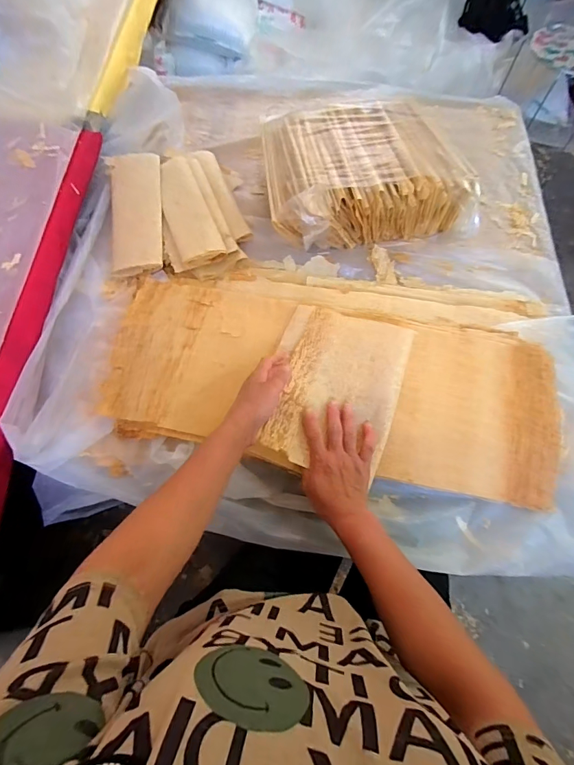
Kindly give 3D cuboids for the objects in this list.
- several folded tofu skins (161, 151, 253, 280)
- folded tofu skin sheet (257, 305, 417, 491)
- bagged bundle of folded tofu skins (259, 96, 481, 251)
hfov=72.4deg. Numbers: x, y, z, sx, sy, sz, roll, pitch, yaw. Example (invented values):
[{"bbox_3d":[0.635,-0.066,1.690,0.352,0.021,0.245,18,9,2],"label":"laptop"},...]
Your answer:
[{"bbox_3d":[-0.169,-0.359,0.799,0.163,0.044,0.333,-7,66,-5],"label":"several folded tofu skins"},{"bbox_3d":[0.071,0.005,0.597,0.193,0.042,0.245,17,67,6],"label":"folded tofu skin sheet"},{"bbox_3d":[0.148,-0.410,0.790,0.381,0.124,0.338,-7,66,-5],"label":"bagged bundle of folded tofu skins"}]

